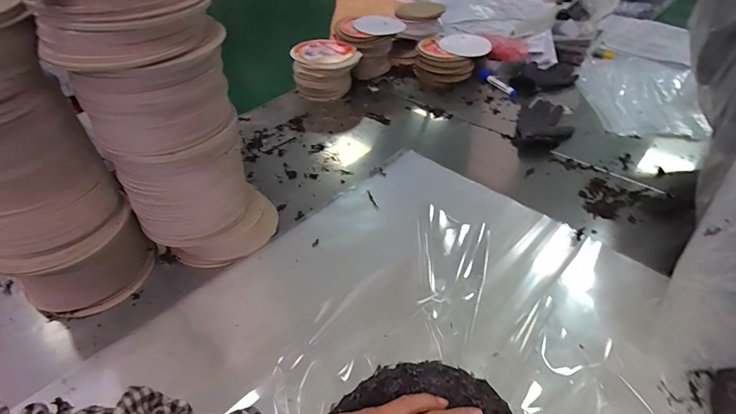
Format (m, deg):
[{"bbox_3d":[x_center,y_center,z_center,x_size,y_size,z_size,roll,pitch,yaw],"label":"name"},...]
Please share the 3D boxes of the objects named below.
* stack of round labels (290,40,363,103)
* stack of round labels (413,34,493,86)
[{"bbox_3d":[-0.102,-0.343,0.990,0.158,0.107,0.120,-1,43,1],"label":"stack of round labels"},{"bbox_3d":[0.221,-0.400,1.060,0.195,0.079,0.128,-8,43,-5],"label":"stack of round labels"}]

